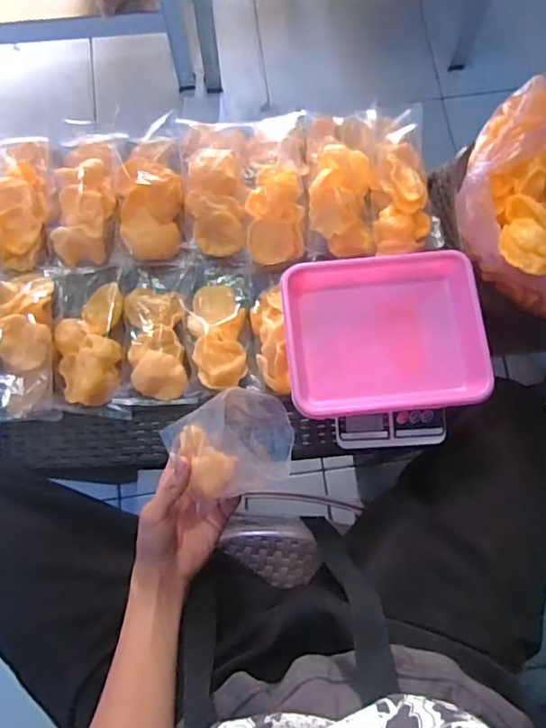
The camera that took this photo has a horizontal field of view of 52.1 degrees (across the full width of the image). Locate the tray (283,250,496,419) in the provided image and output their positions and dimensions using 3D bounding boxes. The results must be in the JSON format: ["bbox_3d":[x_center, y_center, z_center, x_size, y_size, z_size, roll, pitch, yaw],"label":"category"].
[{"bbox_3d":[0.127,-0.034,0.659,0.220,0.052,0.181,-6,77,-1],"label":"tray"}]

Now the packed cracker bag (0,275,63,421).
[{"bbox_3d":[-0.302,-0.029,0.656,0.087,0.049,0.195,-9,77,-2],"label":"packed cracker bag"}]

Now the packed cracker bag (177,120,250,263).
[{"bbox_3d":[-0.075,-0.234,0.712,0.086,0.054,0.178,-3,77,0],"label":"packed cracker bag"}]

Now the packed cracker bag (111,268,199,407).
[{"bbox_3d":[-0.141,-0.041,0.689,0.097,0.037,0.183,1,77,1],"label":"packed cracker bag"}]

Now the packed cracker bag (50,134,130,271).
[{"bbox_3d":[-0.236,-0.215,0.713,0.096,0.050,0.183,-4,77,-1],"label":"packed cracker bag"}]

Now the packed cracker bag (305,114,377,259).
[{"bbox_3d":[0.090,-0.240,0.712,0.099,0.060,0.201,1,77,1],"label":"packed cracker bag"}]

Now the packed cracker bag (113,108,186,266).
[{"bbox_3d":[-0.155,-0.222,0.713,0.085,0.062,0.181,-2,77,0],"label":"packed cracker bag"}]

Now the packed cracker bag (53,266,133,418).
[{"bbox_3d":[-0.225,-0.028,0.688,0.084,0.029,0.186,-6,77,-1],"label":"packed cracker bag"}]

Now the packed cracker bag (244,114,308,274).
[{"bbox_3d":[0.005,-0.237,0.710,0.082,0.067,0.220,-2,77,0],"label":"packed cracker bag"}]

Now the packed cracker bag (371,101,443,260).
[{"bbox_3d":[0.171,-0.240,0.718,0.093,0.056,0.202,0,77,0],"label":"packed cracker bag"}]

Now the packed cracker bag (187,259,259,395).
[{"bbox_3d":[-0.067,-0.051,0.692,0.083,0.047,0.182,-3,77,0],"label":"packed cracker bag"}]

